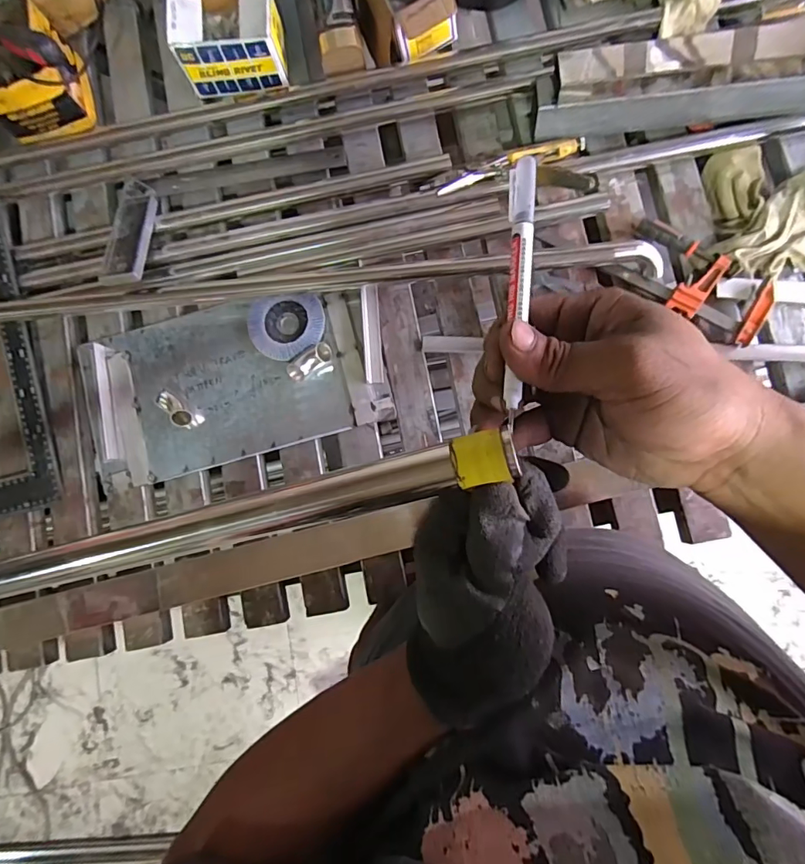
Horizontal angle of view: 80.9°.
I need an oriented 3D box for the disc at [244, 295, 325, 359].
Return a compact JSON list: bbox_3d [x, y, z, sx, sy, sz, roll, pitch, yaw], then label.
[{"bbox_3d":[-0.148,-0.133,0.595,0.095,0.016,0.084,-3,86,3],"label":"disc"}]

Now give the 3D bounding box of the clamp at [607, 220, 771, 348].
[{"bbox_3d":[0.340,-0.180,0.554,0.170,0.029,0.086,31,88,5],"label":"clamp"}]

